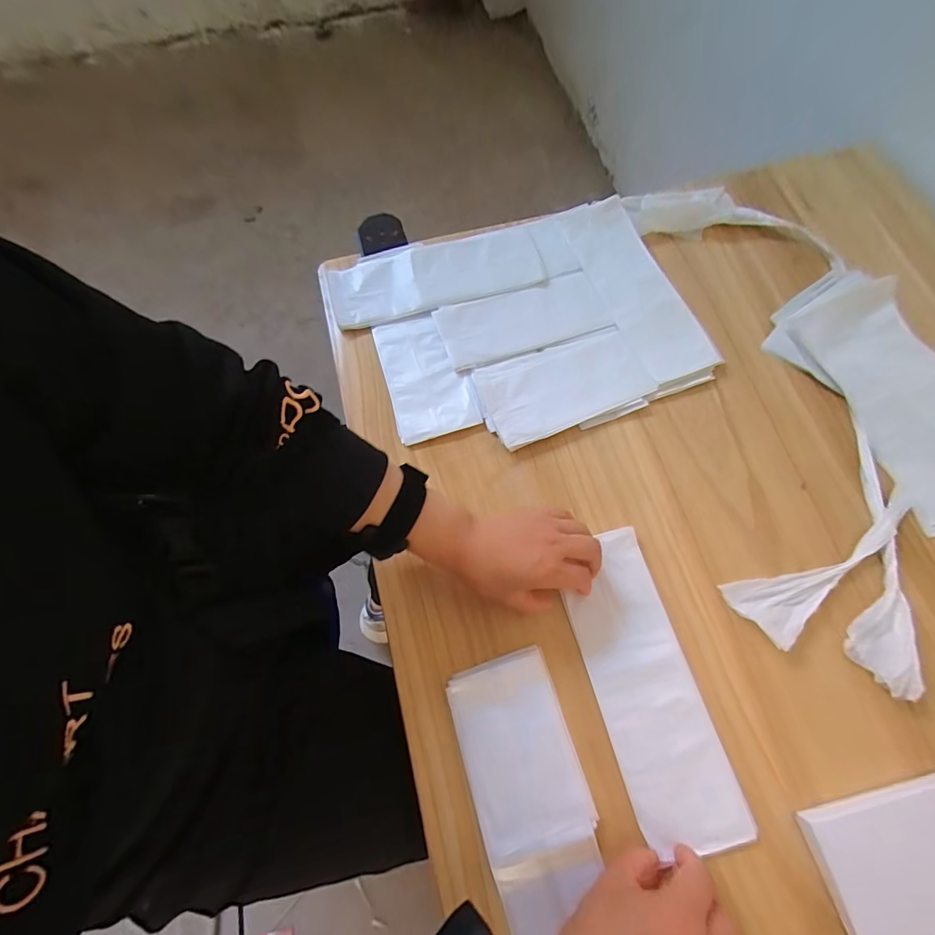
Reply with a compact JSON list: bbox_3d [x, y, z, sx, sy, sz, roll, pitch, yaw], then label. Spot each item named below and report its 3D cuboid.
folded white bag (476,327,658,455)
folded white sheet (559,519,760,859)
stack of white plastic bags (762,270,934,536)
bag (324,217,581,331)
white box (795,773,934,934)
[{"bbox_3d":[0.101,-0.088,0.458,0.178,0.010,0.098,-19,71,-6],"label":"folded white bag"},{"bbox_3d":[0.149,0.181,0.371,0.087,0.011,0.243,-12,71,-3],"label":"folded white sheet"},{"bbox_3d":[0.441,-0.080,0.436,0.127,0.036,0.270,-26,72,-8],"label":"stack of white plastic bags"},{"bbox_3d":[-0.016,-0.237,0.516,0.293,0.005,0.099,-14,70,-4],"label":"bag"},{"bbox_3d":[0.327,0.291,0.318,0.130,0.016,0.086,-14,70,-4],"label":"white box"}]

